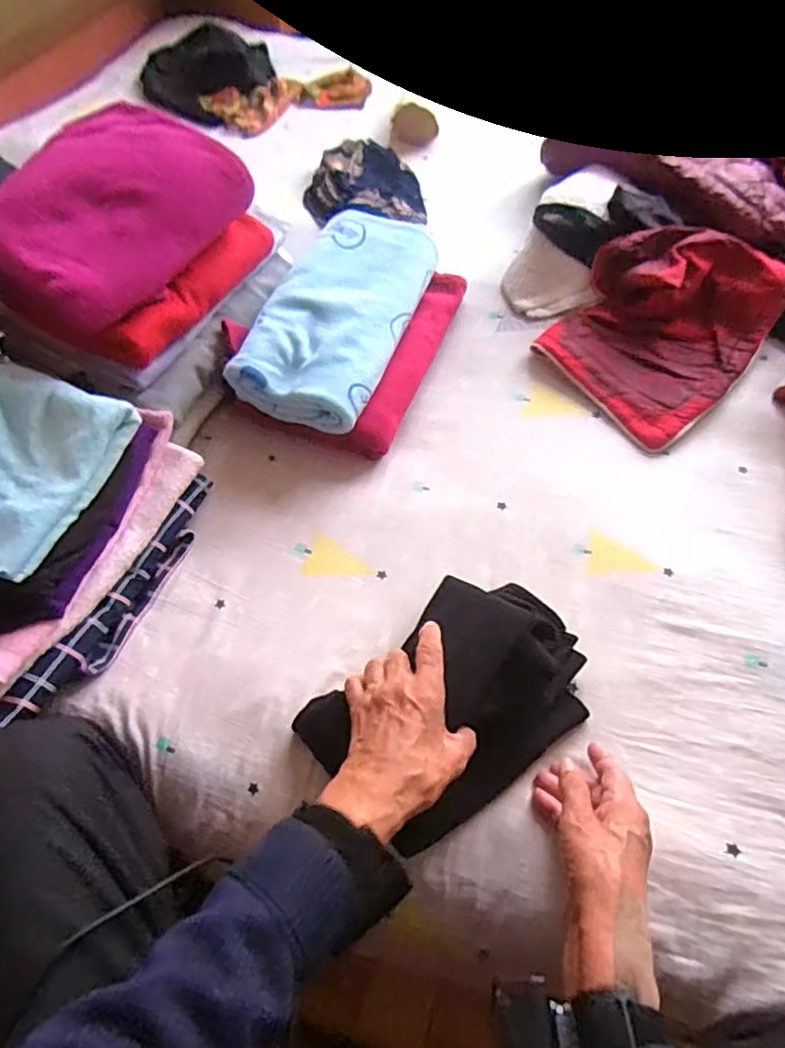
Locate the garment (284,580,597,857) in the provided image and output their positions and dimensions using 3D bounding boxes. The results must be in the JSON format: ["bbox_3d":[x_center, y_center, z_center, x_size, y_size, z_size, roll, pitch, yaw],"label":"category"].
[{"bbox_3d":[0.061,0.155,0.531,0.252,0.062,0.171,-38,65,-20],"label":"garment"}]

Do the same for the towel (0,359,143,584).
[{"bbox_3d":[-0.364,-0.056,0.561,0.149,0.051,0.200,16,60,11],"label":"towel"}]

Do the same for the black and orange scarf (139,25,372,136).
[{"bbox_3d":[-0.275,-0.891,1.162,0.443,0.091,0.204,-8,59,-4],"label":"black and orange scarf"}]

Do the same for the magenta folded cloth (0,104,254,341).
[{"bbox_3d":[-0.303,-0.336,0.629,0.177,0.103,0.266,28,63,17],"label":"magenta folded cloth"}]

